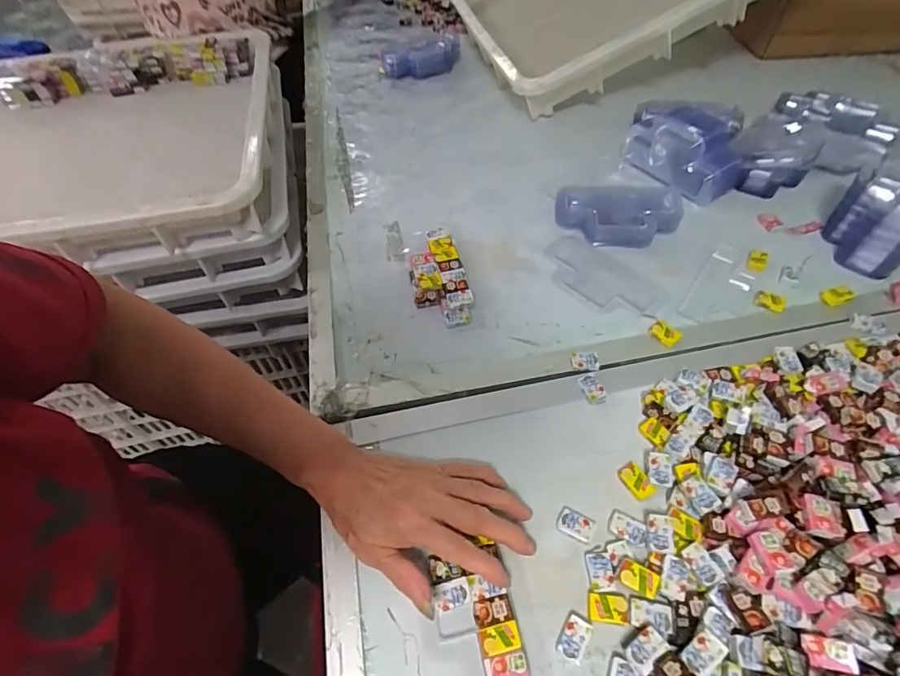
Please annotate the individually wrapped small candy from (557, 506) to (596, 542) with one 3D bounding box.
[{"bbox_3d":[0.095,0.141,0.358,0.026,0.004,0.020,21,56,17],"label":"individually wrapped small candy"}]

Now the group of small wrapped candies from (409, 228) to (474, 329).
[{"bbox_3d":[-0.013,-0.064,0.508,0.056,0.024,0.123,-9,53,-5],"label":"group of small wrapped candies"}]

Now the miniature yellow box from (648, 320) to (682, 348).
[{"bbox_3d":[0.209,-0.004,0.462,0.020,0.007,0.028,-35,59,-22],"label":"miniature yellow box"}]

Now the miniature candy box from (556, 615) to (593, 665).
[{"bbox_3d":[0.082,0.200,0.316,0.018,0.010,0.024,22,57,17],"label":"miniature candy box"}]

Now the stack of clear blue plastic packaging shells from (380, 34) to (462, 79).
[{"bbox_3d":[-0.044,-0.484,0.828,0.137,0.052,0.051,-17,54,-11],"label":"stack of clear blue plastic packaging shells"}]

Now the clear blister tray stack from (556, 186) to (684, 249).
[{"bbox_3d":[0.197,-0.140,0.552,0.142,0.030,0.080,6,53,6],"label":"clear blister tray stack"}]

